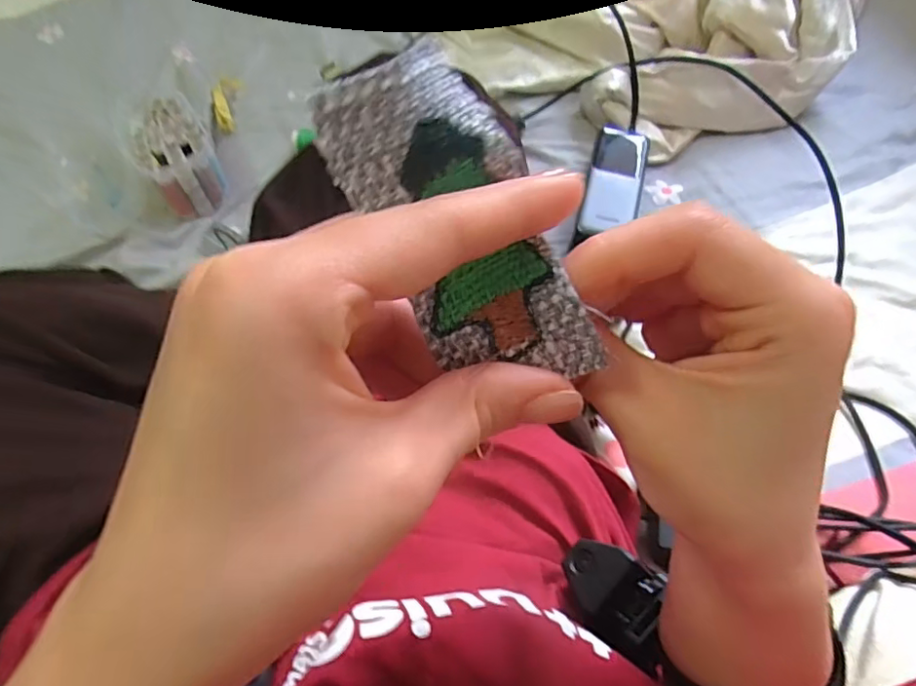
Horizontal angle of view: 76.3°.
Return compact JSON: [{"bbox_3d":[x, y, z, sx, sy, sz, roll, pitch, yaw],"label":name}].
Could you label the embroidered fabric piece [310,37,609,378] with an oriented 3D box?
[{"bbox_3d":[0.003,-0.023,0.128,0.036,0.078,0.010,-30,22,-4],"label":"embroidered fabric piece"}]

